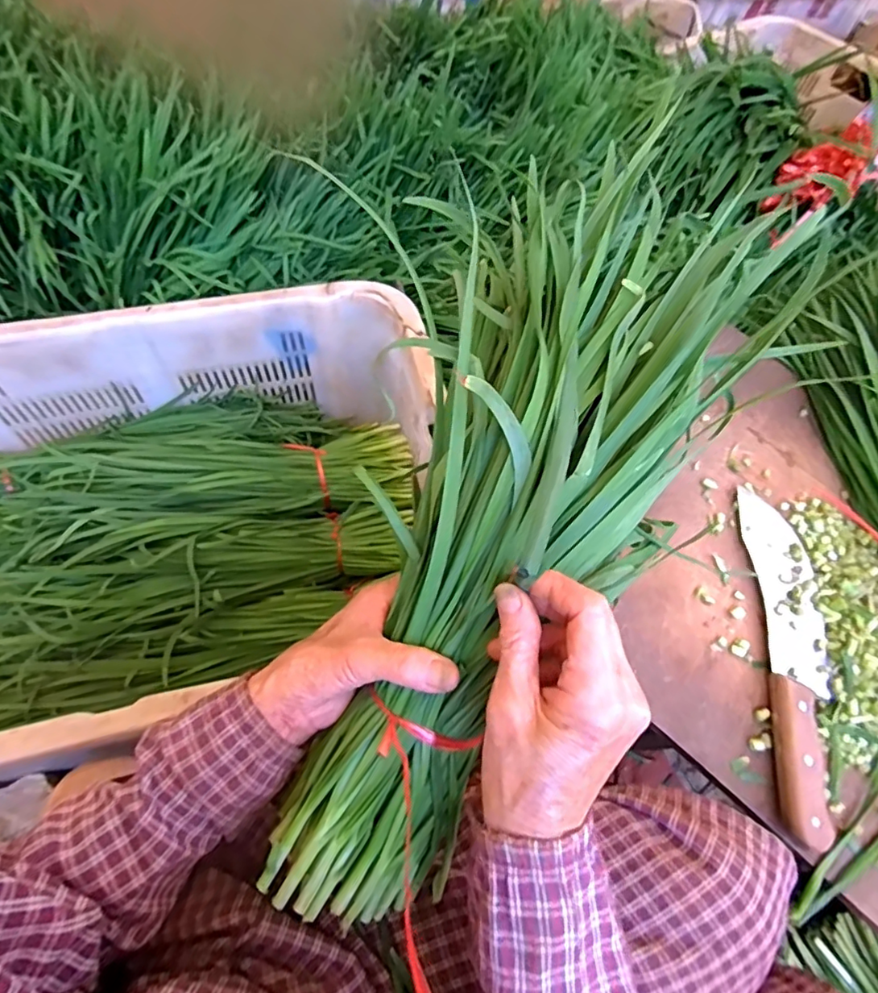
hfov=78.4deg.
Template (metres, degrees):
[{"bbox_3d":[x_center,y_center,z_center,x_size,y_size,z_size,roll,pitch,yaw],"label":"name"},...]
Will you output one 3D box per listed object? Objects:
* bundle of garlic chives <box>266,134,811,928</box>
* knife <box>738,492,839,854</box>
[{"bbox_3d":[0.026,0.032,0.296,0.140,0.086,0.439,28,92,11],"label":"bundle of garlic chives"},{"bbox_3d":[0.307,0.130,0.466,0.059,0.023,0.288,8,61,0],"label":"knife"}]

